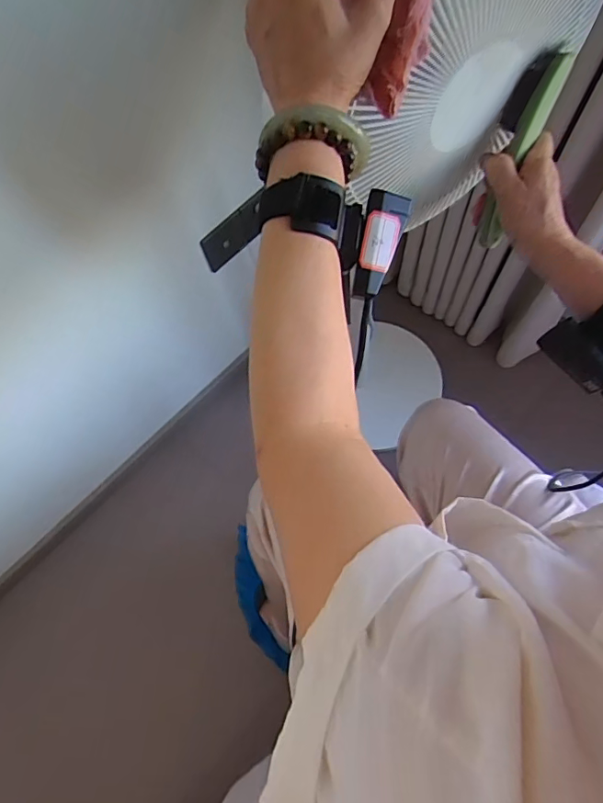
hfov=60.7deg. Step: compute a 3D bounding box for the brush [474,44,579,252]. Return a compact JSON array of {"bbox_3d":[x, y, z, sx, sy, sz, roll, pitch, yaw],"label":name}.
[{"bbox_3d":[0.199,-0.231,0.487,0.040,0.169,0.030,16,37,7],"label":"brush"}]

